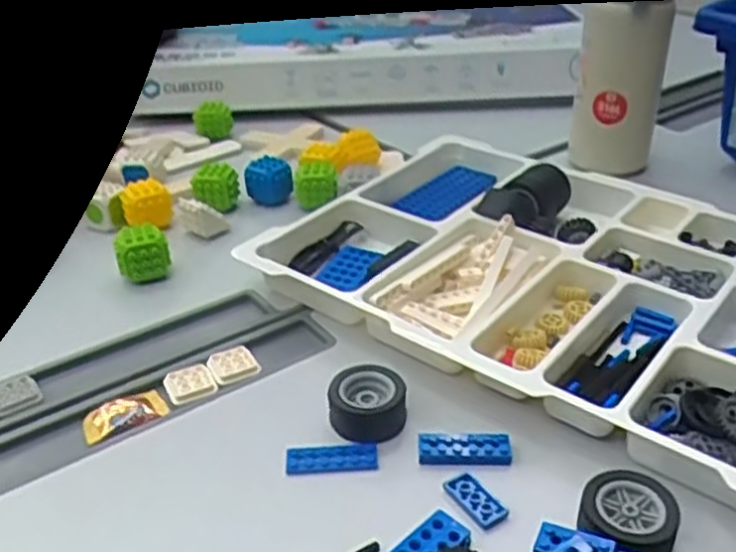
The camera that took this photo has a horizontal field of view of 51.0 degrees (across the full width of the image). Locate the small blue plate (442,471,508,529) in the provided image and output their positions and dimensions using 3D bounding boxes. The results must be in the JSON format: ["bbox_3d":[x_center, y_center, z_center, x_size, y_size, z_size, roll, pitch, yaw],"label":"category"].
[{"bbox_3d":[0.053,0.110,0.381,0.015,0.005,0.034,-20,36,-27],"label":"small blue plate"}]

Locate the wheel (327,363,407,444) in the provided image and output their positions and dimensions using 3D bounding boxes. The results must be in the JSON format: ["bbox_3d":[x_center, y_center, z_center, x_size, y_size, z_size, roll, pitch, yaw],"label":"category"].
[{"bbox_3d":[0.000,0.070,0.426,0.041,0.026,0.037,-2,31,-1],"label":"wheel"}]

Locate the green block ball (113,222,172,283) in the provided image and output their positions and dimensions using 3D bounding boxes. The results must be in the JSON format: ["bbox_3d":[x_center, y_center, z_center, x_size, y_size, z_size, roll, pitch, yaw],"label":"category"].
[{"bbox_3d":[-0.164,-0.016,0.558,0.036,0.035,0.031,-13,33,-18],"label":"green block ball"}]

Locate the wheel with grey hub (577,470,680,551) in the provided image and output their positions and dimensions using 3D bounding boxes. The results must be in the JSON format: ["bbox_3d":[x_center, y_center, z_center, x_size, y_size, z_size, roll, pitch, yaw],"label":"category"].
[{"bbox_3d":[0.119,0.112,0.353,0.041,0.023,0.041,-1,31,1],"label":"wheel with grey hub"}]

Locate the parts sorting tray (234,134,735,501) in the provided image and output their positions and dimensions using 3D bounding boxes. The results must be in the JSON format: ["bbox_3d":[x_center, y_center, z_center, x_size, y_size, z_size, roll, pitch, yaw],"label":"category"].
[{"bbox_3d":[0.121,-0.007,0.531,0.409,0.045,0.269,22,38,33],"label":"parts sorting tray"}]

